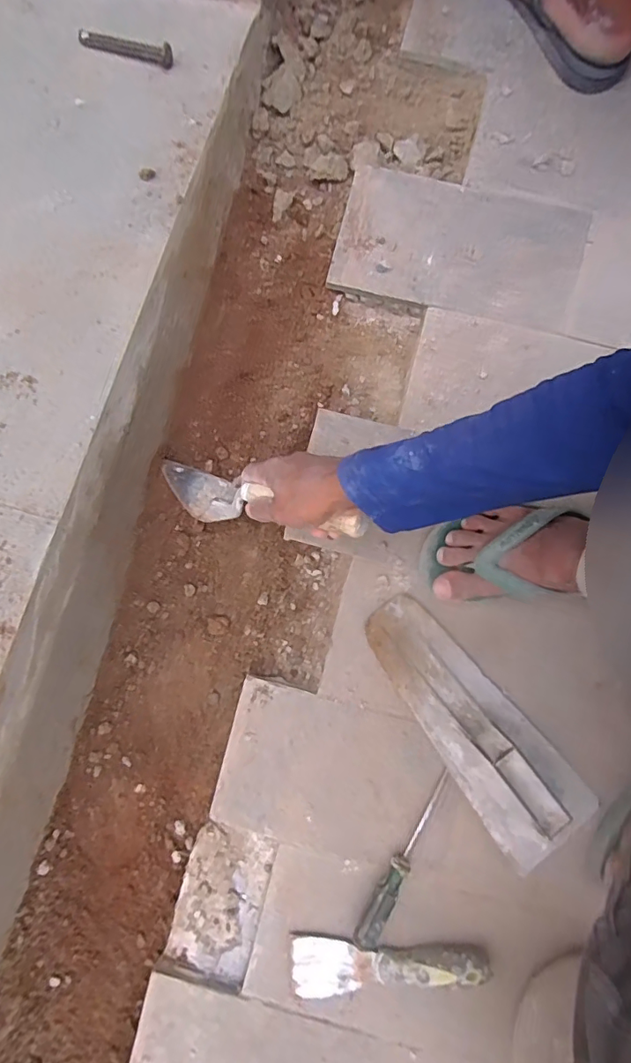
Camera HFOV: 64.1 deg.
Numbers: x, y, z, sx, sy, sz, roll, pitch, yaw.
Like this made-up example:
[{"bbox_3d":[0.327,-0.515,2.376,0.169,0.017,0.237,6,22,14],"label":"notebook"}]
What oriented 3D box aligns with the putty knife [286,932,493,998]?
[{"bbox_3d":[0.072,0.438,0.496,0.192,0.033,0.056,2,77,1],"label":"putty knife"}]

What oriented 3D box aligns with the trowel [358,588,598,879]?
[{"bbox_3d":[0.164,0.192,0.509,0.104,0.046,0.292,-36,79,-7],"label":"trowel"}]

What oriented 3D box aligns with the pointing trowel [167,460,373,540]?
[{"bbox_3d":[-0.065,-0.025,0.518,0.264,0.048,0.056,15,77,35],"label":"pointing trowel"}]

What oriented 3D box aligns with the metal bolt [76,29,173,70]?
[{"bbox_3d":[-0.201,-0.512,0.531,0.111,0.020,0.018,23,79,4],"label":"metal bolt"}]

